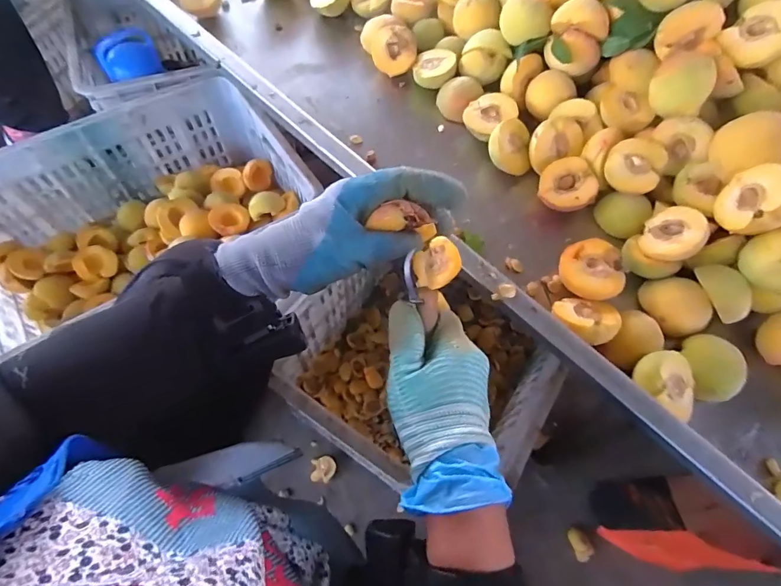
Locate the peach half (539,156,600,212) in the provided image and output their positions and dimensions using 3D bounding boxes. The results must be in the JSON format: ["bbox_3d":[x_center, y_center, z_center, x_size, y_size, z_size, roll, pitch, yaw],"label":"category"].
[{"bbox_3d":[0.192,-0.113,0.455,0.056,0.029,0.054,-3,83,21],"label":"peach half"}]

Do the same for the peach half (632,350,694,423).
[{"bbox_3d":[0.229,0.079,0.360,0.049,0.033,0.058,-40,106,-25],"label":"peach half"}]

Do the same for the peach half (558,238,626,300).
[{"bbox_3d":[0.193,-0.020,0.410,0.058,0.035,0.058,1,64,-2],"label":"peach half"}]

